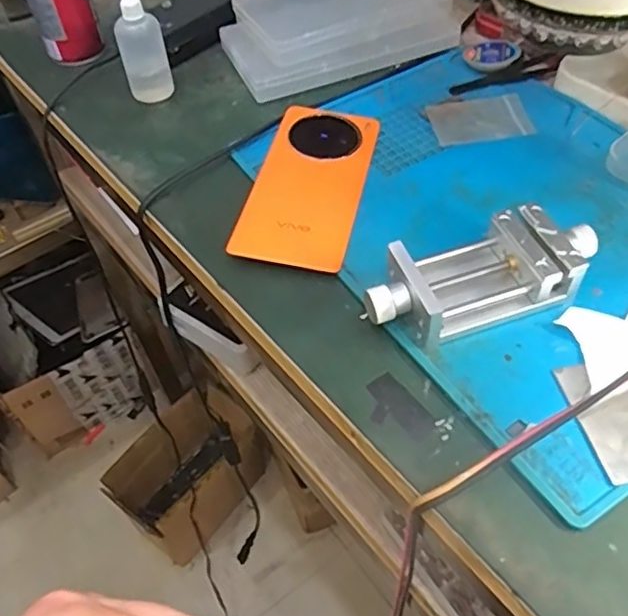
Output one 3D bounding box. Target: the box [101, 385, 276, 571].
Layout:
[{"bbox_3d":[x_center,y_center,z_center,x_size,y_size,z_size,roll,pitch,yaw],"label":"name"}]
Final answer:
[{"bbox_3d":[-0.201,0.278,1.031,0.142,0.213,0.216,23,56,21],"label":"box"}]

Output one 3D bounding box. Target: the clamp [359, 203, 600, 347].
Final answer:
[{"bbox_3d":[0.097,-0.019,0.363,0.138,0.032,0.053,-16,51,-9],"label":"clamp"}]

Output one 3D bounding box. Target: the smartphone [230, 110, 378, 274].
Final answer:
[{"bbox_3d":[-0.003,-0.089,0.441,0.073,0.012,0.155,9,52,11],"label":"smartphone"}]

